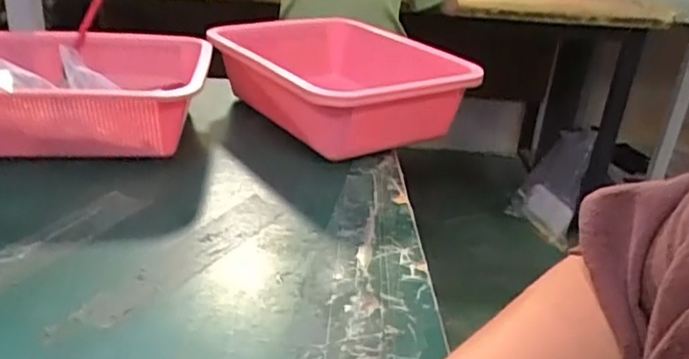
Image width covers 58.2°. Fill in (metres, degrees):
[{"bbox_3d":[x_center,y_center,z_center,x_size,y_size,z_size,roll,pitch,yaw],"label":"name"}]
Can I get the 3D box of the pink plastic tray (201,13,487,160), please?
[{"bbox_3d":[-0.017,-0.113,0.725,0.237,0.106,0.274,-17,32,-36],"label":"pink plastic tray"}]

